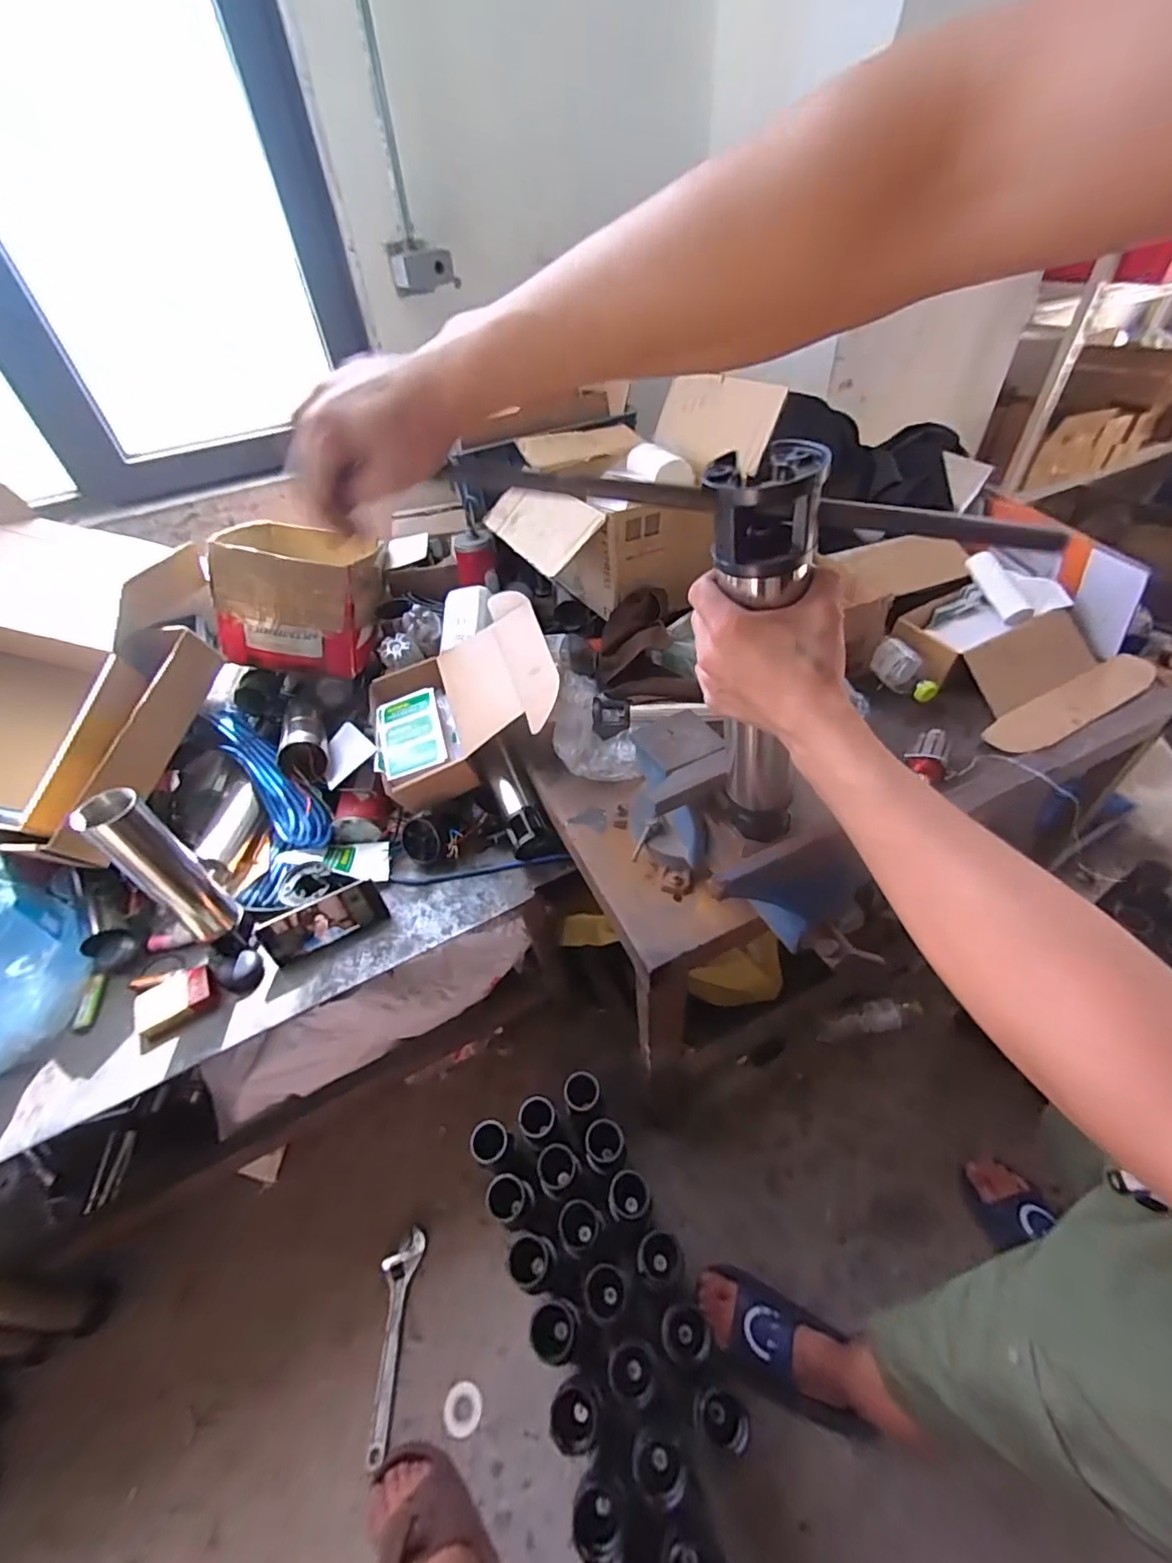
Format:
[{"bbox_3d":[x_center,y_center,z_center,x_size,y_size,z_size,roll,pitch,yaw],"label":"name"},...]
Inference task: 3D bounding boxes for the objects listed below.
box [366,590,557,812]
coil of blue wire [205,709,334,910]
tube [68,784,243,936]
[{"bbox_3d":[-0.209,-0.141,0.931,0.308,0.160,0.344,-11,46,-5],"label":"box"},{"bbox_3d":[-0.520,0.017,0.908,0.158,0.069,0.373,-25,72,-18],"label":"coil of blue wire"},{"bbox_3d":[-0.539,0.112,0.724,0.067,0.239,0.064,28,55,29],"label":"tube"}]

